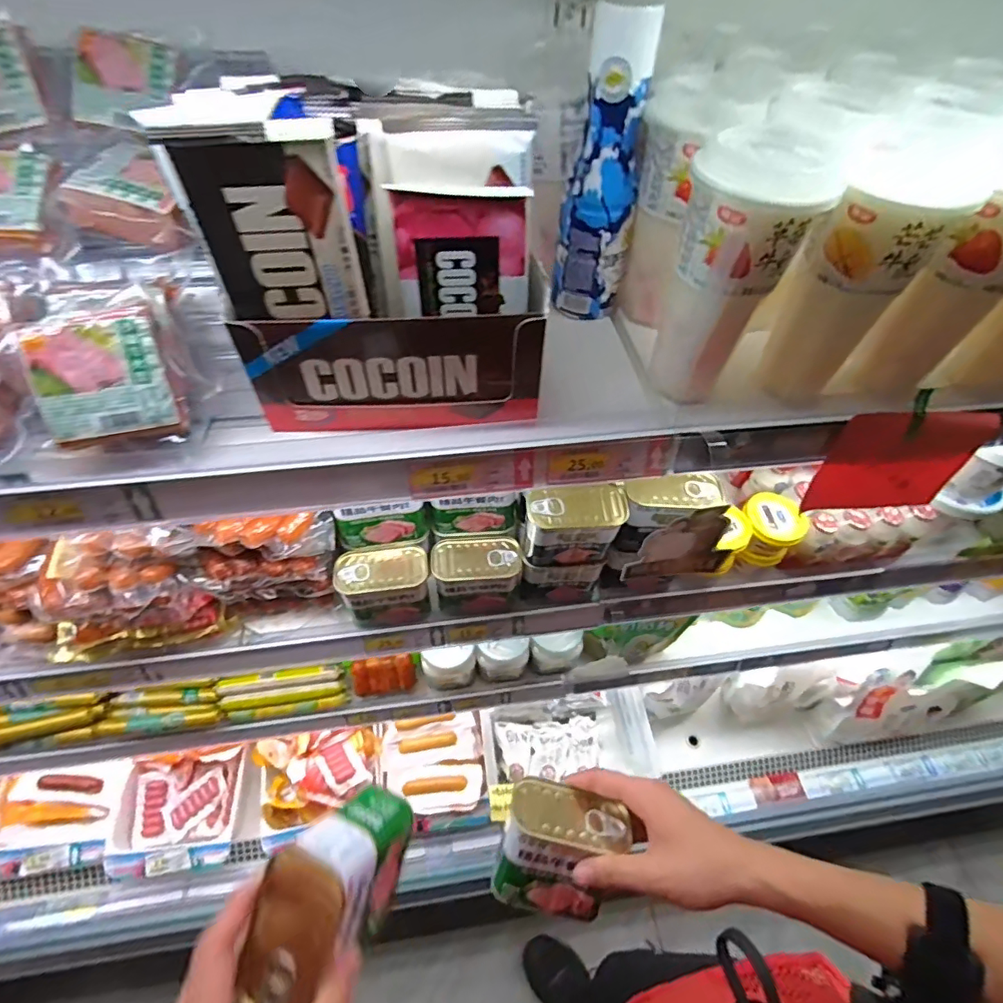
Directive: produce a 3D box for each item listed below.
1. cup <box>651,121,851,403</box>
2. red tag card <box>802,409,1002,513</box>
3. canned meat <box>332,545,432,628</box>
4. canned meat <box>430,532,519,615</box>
[{"bbox_3d":[0.165,-0.159,0.368,0.077,0.162,0.100,23,53,19],"label":"cup"},{"bbox_3d":[0.347,-0.034,0.452,0.138,0.101,0.007,-2,40,-7],"label":"red tag card"},{"bbox_3d":[-0.131,0.097,0.593,0.097,0.083,0.052,-8,50,-6],"label":"canned meat"},{"bbox_3d":[-0.028,0.091,0.614,0.096,0.094,0.053,-5,49,-4],"label":"canned meat"}]

